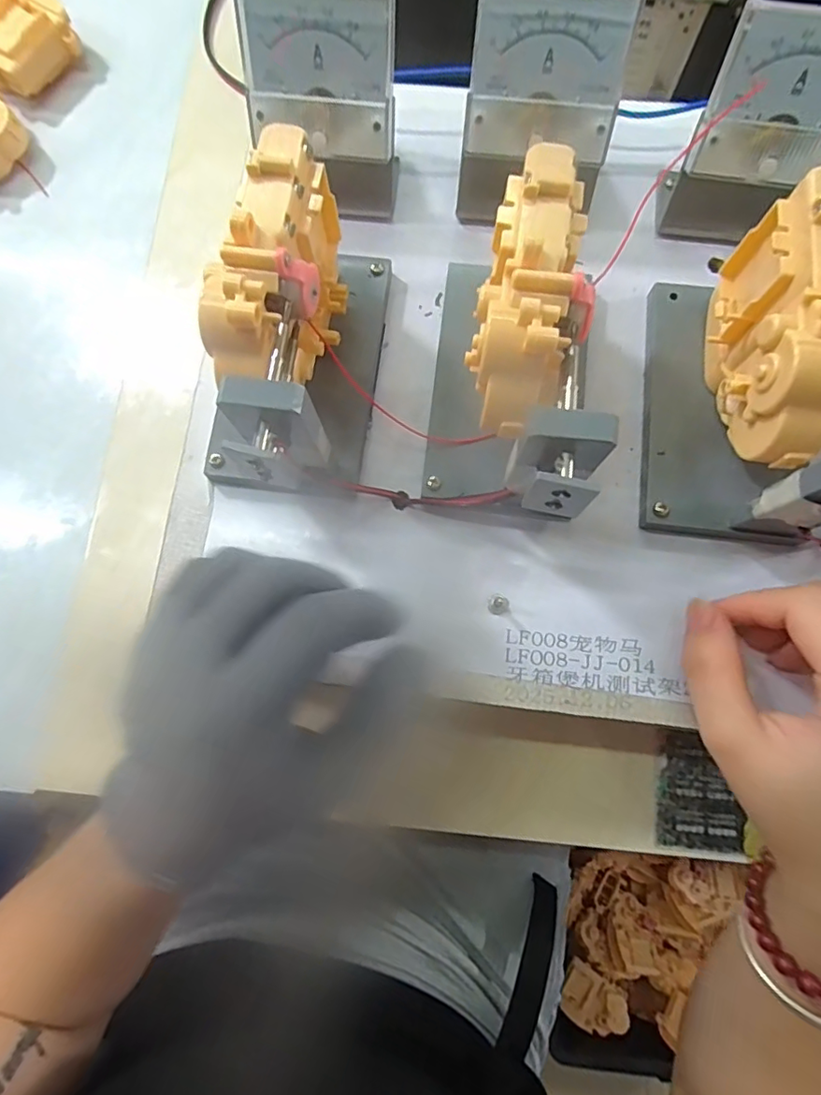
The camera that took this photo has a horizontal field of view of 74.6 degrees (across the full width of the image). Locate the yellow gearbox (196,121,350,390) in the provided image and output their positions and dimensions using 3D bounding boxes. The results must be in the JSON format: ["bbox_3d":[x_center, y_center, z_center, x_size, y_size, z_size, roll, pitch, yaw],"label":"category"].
[{"bbox_3d":[-0.046,-0.101,0.208,0.033,0.061,0.091,12,79,3],"label":"yellow gearbox"}]

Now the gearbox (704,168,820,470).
[{"bbox_3d":[0.139,-0.079,0.203,0.038,0.061,0.101,12,79,3],"label":"gearbox"}]

